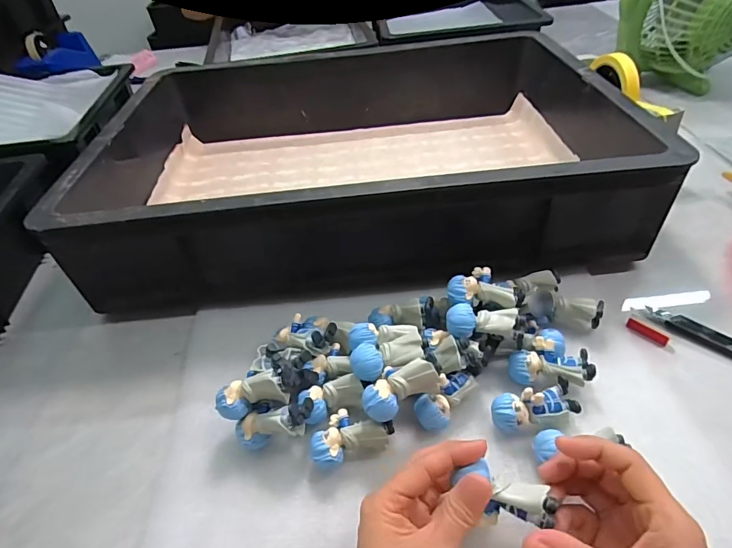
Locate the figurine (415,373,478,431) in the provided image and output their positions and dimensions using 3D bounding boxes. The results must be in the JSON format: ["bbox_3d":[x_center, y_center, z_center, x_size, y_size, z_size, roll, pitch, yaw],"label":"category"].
[{"bbox_3d":[0.064,0.099,0.336,0.053,0.037,0.025,-26,47,-20],"label":"figurine"}]

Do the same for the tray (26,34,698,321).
[{"bbox_3d":[-0.011,-0.159,0.550,0.571,0.124,0.404,-5,43,0],"label":"tray"}]

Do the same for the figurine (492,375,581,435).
[{"bbox_3d":[0.128,0.102,0.325,0.062,0.037,0.029,-12,43,-7],"label":"figurine"}]

